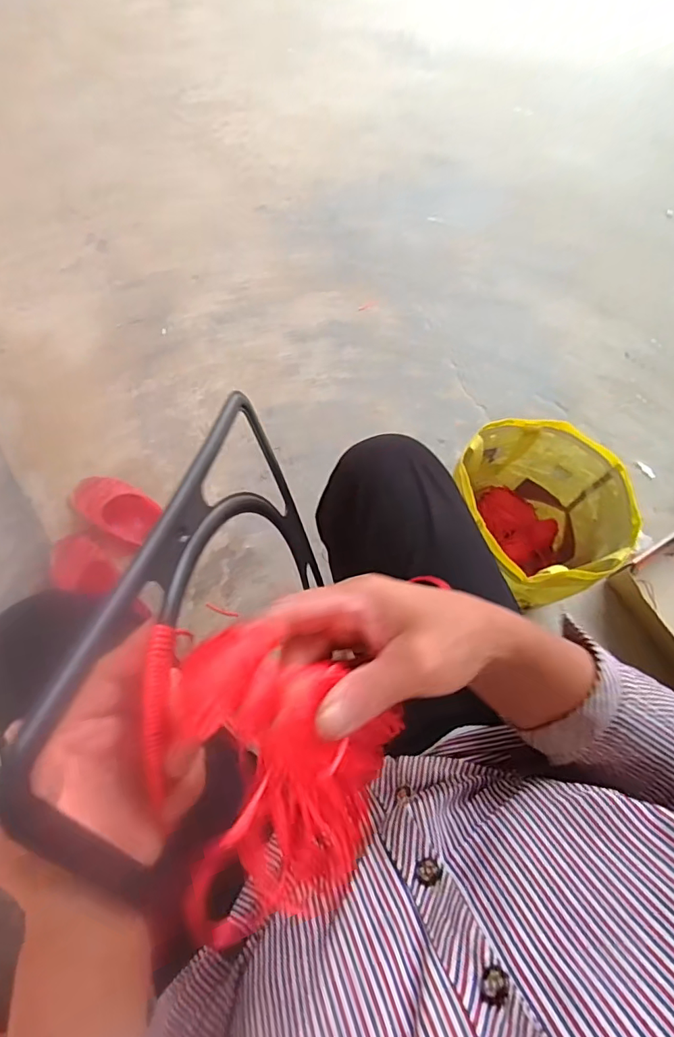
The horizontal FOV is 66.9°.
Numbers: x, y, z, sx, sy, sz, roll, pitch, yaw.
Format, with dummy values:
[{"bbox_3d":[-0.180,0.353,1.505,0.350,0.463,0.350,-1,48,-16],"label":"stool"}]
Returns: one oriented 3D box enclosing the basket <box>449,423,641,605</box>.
[{"bbox_3d":[0.287,0.013,0.809,0.224,0.251,0.254,-16,69,-8],"label":"basket"}]

